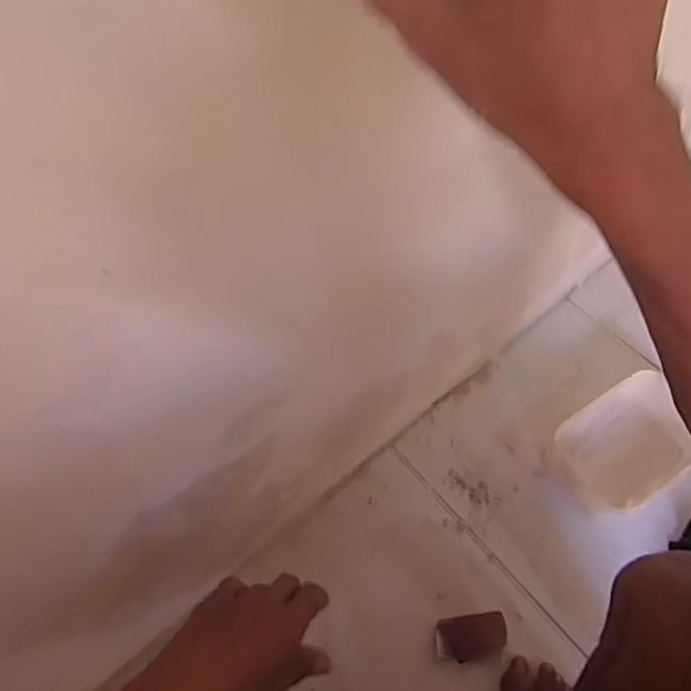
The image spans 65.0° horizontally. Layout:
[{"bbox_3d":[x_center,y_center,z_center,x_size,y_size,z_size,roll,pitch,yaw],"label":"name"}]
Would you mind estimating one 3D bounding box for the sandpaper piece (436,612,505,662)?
[{"bbox_3d":[0.163,0.373,0.697,0.091,0.008,0.049,-9,62,-2],"label":"sandpaper piece"}]

